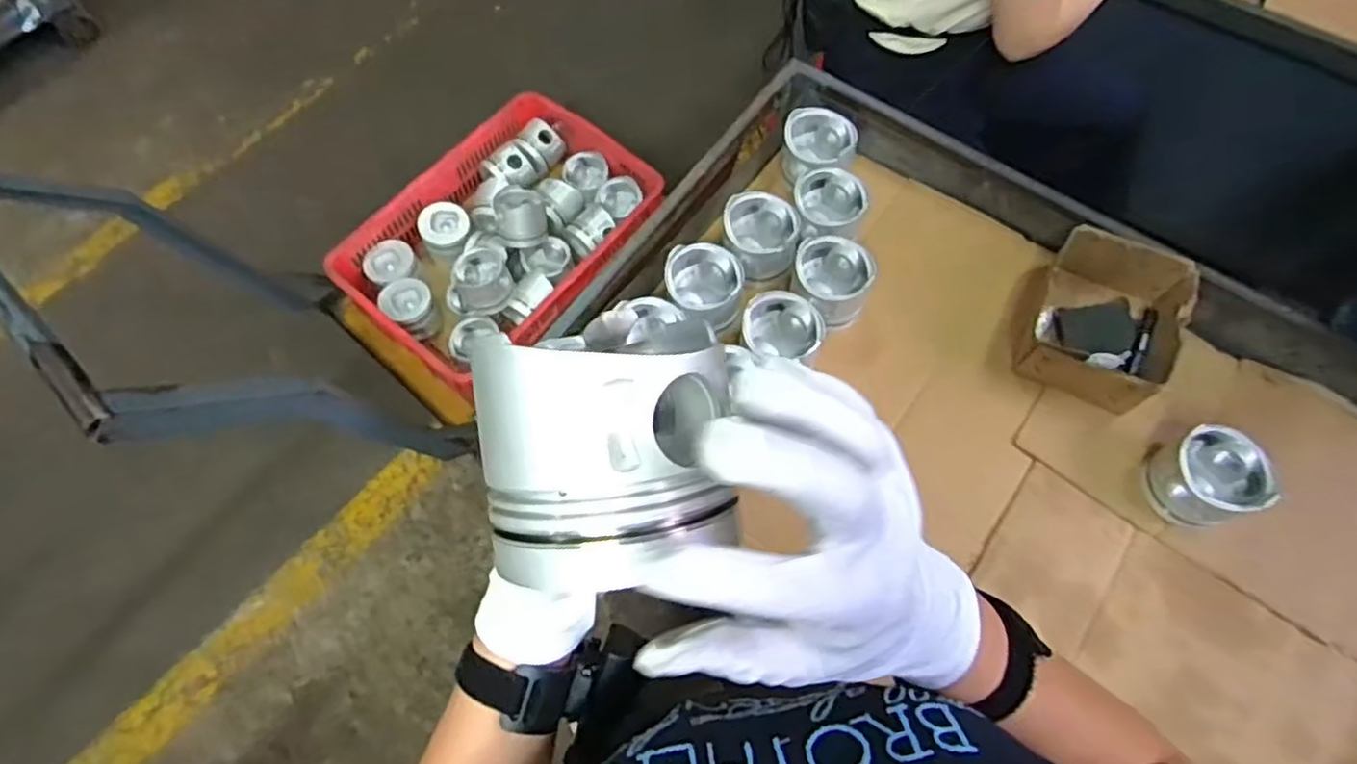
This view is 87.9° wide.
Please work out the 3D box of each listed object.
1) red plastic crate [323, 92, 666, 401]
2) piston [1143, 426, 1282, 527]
[{"bbox_3d":[-0.365,-0.309,1.492,0.446,0.138,0.628,38,73,16],"label":"red plastic crate"},{"bbox_3d":[0.620,0.114,0.830,0.096,0.077,0.100,-1,67,2],"label":"piston"}]

